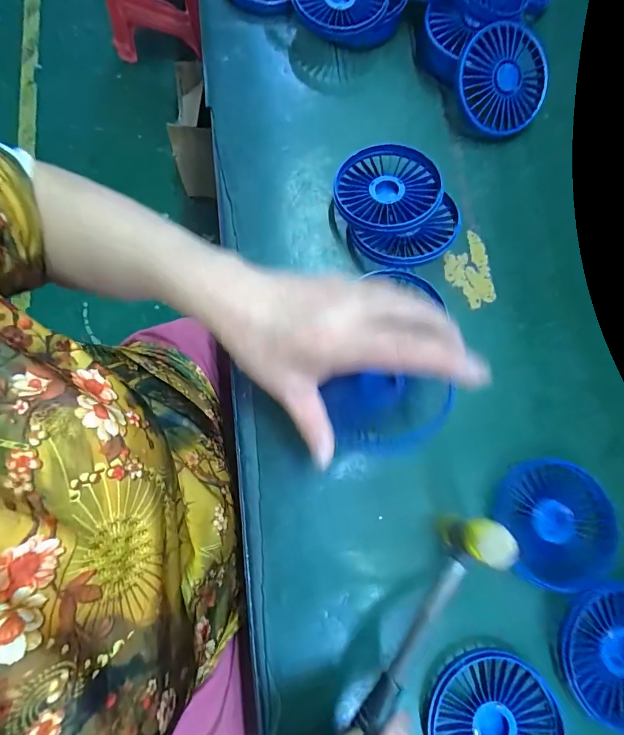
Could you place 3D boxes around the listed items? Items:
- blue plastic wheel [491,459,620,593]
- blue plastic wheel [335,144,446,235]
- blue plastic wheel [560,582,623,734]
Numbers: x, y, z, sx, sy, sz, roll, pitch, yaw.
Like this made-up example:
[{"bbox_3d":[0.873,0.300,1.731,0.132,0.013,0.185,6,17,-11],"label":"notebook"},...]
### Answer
[{"bbox_3d":[0.178,0.112,0.275,0.085,0.010,0.086,1,78,-4],"label":"blue plastic wheel"},{"bbox_3d":[0.065,-0.151,0.321,0.087,0.016,0.082,-1,72,4],"label":"blue plastic wheel"},{"bbox_3d":[0.211,0.195,0.254,0.081,0.008,0.086,1,78,-4],"label":"blue plastic wheel"}]

